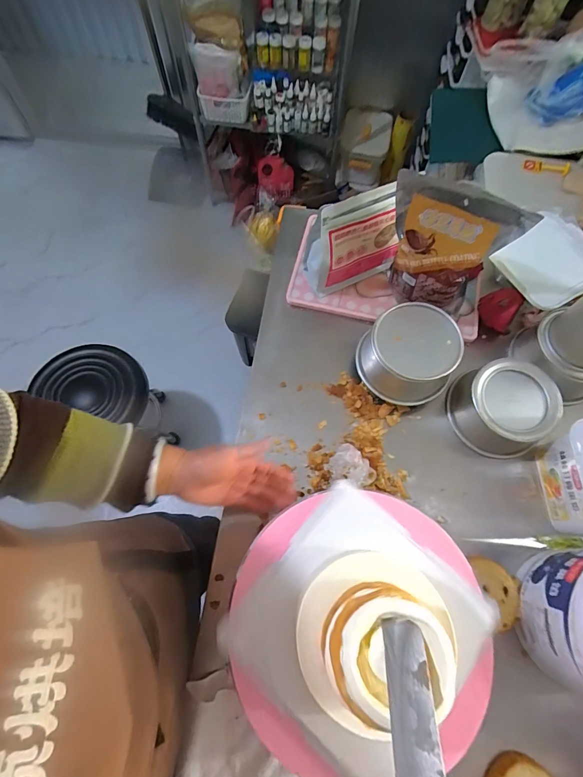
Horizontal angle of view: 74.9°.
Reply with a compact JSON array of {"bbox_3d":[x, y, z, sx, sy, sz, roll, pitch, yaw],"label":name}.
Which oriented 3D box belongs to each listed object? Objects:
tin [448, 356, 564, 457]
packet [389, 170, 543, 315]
[{"bbox_3d":[0.343,0.033,0.622,0.136,0.088,0.134,1,68,-1],"label":"tin"},{"bbox_3d":[0.227,-0.211,0.601,0.187,0.195,0.066,31,70,10],"label":"packet"}]

